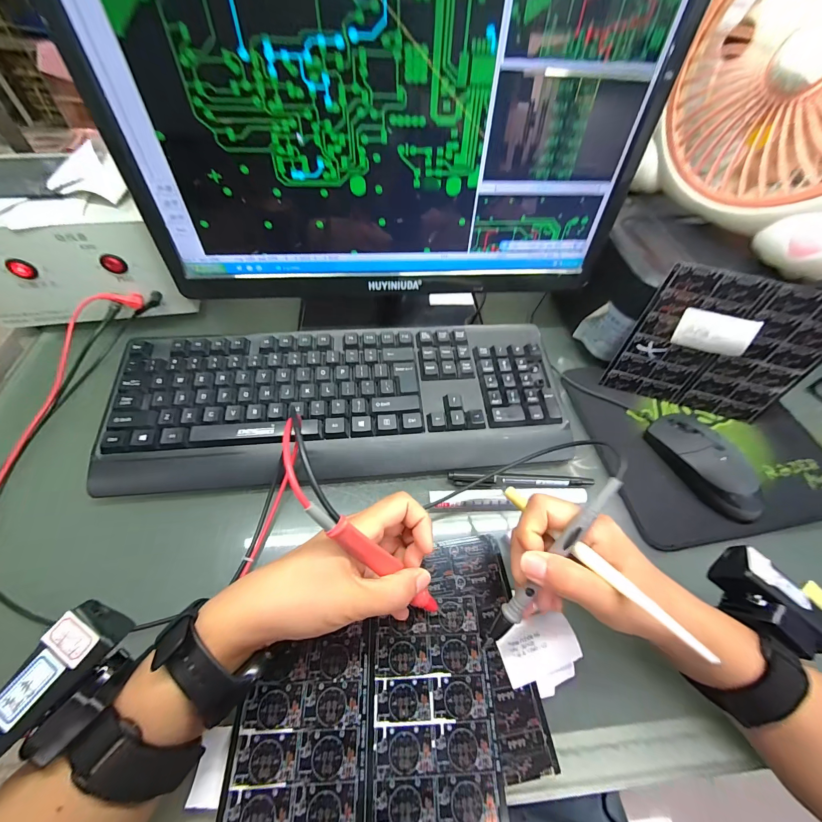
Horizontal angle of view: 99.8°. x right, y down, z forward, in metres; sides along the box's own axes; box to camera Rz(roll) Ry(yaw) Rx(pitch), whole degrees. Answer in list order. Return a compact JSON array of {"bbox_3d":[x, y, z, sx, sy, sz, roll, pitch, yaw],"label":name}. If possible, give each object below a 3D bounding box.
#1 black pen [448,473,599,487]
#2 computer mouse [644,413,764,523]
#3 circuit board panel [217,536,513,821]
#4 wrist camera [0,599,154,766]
[{"bbox_3d":[0.105,0.066,0.328,0.138,0.006,0.013,1,56,-4],"label":"black pen"},{"bbox_3d":[0.287,0.050,0.336,0.054,0.033,0.112,-17,59,-15],"label":"computer mouse"},{"bbox_3d":[-0.018,0.185,0.235,0.178,0.004,0.182,2,56,-3],"label":"circuit board panel"},{"bbox_3d":[-0.173,0.139,0.169,0.037,0.024,0.072,23,58,11],"label":"wrist camera"}]

